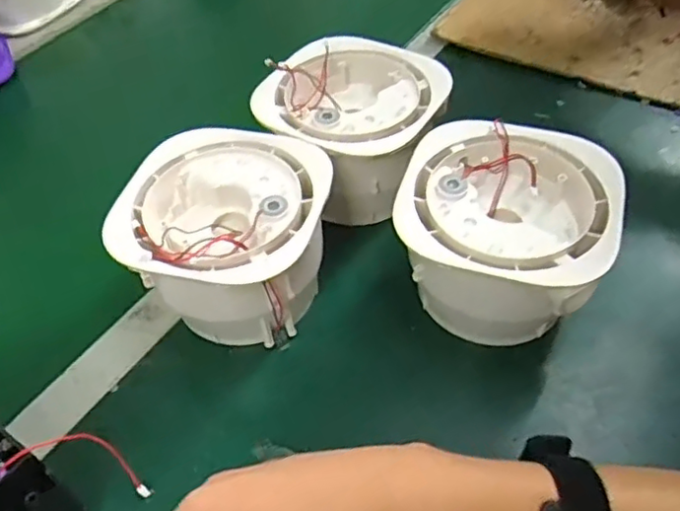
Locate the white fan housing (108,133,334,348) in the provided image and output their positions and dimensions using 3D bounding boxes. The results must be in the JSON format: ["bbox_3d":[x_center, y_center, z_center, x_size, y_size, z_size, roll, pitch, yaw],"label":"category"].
[{"bbox_3d":[-0.077,-0.008,0.454,0.136,0.102,0.136,6,50,9],"label":"white fan housing"}]

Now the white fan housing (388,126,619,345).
[{"bbox_3d":[0.112,-0.011,0.430,0.136,0.088,0.142,13,52,15],"label":"white fan housing"}]

